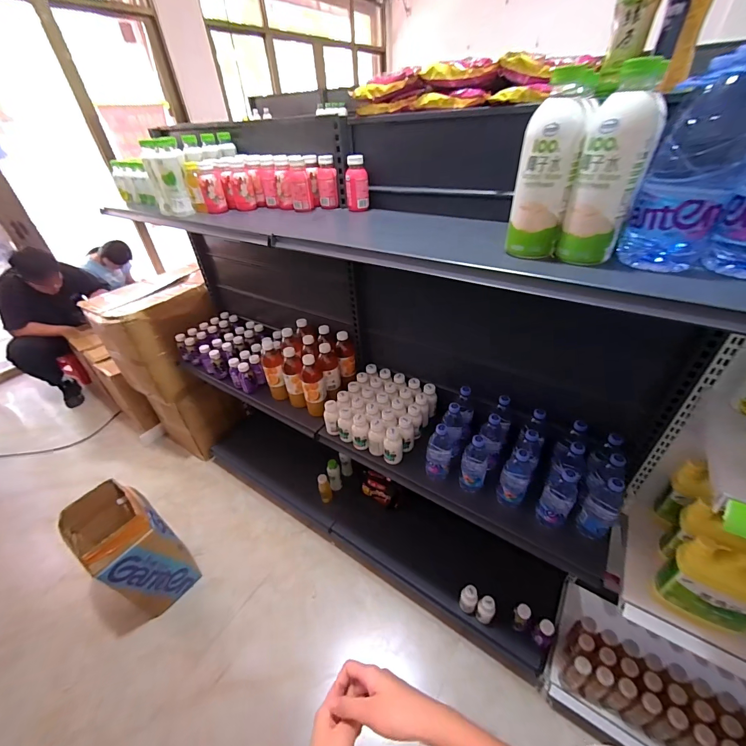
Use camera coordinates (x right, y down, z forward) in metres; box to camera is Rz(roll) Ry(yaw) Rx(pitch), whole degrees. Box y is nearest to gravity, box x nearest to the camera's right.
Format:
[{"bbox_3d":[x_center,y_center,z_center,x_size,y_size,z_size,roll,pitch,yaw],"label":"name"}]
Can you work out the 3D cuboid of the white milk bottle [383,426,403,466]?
[{"bbox_3d":[0.063,0.227,1.047,0.060,0.121,0.052,-1,38,4],"label":"white milk bottle"}]

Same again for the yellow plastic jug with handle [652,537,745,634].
[{"bbox_3d":[0.677,0.411,0.661,0.157,0.186,0.087,22,45,30],"label":"yellow plastic jug with handle"}]

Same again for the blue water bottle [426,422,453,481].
[{"bbox_3d":[0.192,0.230,0.976,0.070,0.187,0.065,8,39,15],"label":"blue water bottle"}]

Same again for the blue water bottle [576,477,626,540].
[{"bbox_3d":[0.550,0.325,0.811,0.058,0.174,0.072,-33,46,-32],"label":"blue water bottle"}]

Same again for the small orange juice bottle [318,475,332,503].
[{"bbox_3d":[-0.226,0.544,1.586,0.055,0.160,0.048,-14,39,-13],"label":"small orange juice bottle"}]

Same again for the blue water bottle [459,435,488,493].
[{"bbox_3d":[0.282,0.262,0.942,0.069,0.195,0.059,11,40,18],"label":"blue water bottle"}]

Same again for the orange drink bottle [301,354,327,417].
[{"bbox_3d":[-0.210,0.048,1.203,0.080,0.251,0.069,-11,38,-9],"label":"orange drink bottle"}]

